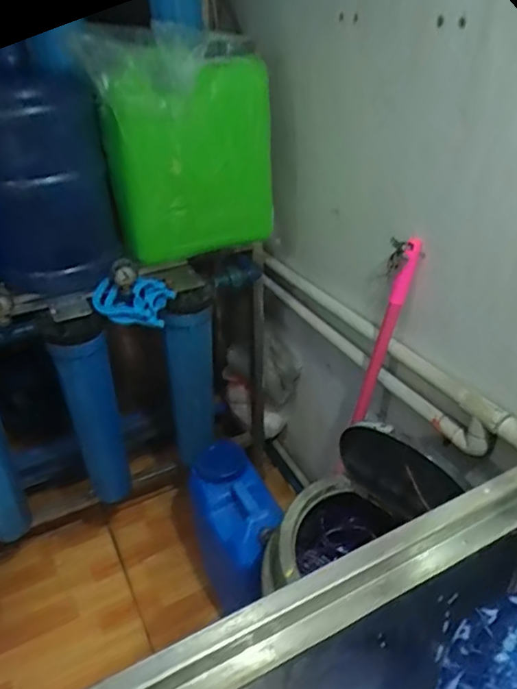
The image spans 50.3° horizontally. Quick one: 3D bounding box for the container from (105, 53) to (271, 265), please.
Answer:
[{"bbox_3d":[-0.151,-0.401,1.218,0.345,0.379,0.155,-14,35,-16],"label":"container"}]

